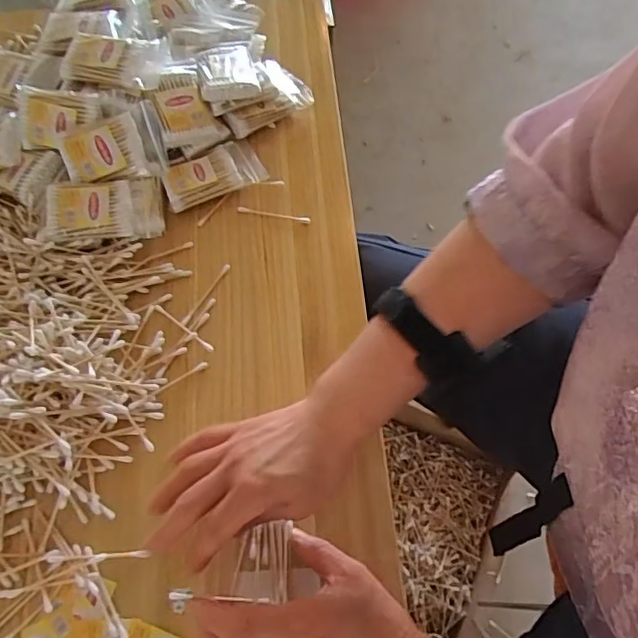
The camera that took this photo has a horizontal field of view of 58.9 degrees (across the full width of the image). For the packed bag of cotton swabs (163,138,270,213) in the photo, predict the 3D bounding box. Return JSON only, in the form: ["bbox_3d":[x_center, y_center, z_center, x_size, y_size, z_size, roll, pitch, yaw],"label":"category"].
[{"bbox_3d":[-0.106,-0.146,0.558,0.096,0.017,0.060,-23,66,-9],"label":"packed bag of cotton swabs"}]

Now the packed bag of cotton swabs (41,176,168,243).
[{"bbox_3d":[-0.198,-0.104,0.521,0.097,0.023,0.061,-10,64,-3],"label":"packed bag of cotton swabs"}]

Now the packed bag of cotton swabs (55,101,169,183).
[{"bbox_3d":[-0.194,-0.161,0.532,0.090,0.023,0.062,-19,102,-16],"label":"packed bag of cotton swabs"}]

